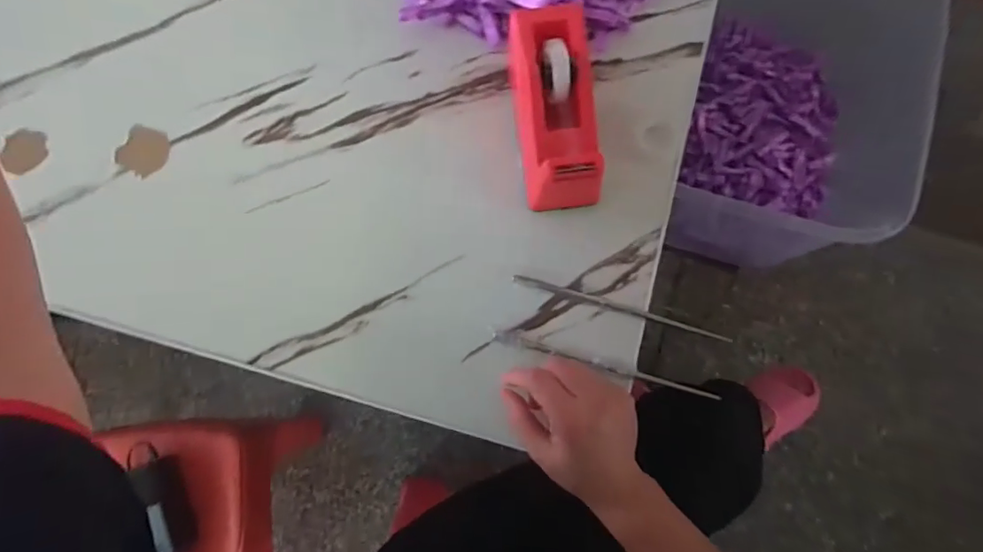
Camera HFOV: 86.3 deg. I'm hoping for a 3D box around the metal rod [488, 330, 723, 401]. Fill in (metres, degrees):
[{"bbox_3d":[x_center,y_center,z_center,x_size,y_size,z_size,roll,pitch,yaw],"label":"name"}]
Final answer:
[{"bbox_3d":[0.089,0.071,0.411,0.180,0.011,0.008,16,76,2],"label":"metal rod"}]

